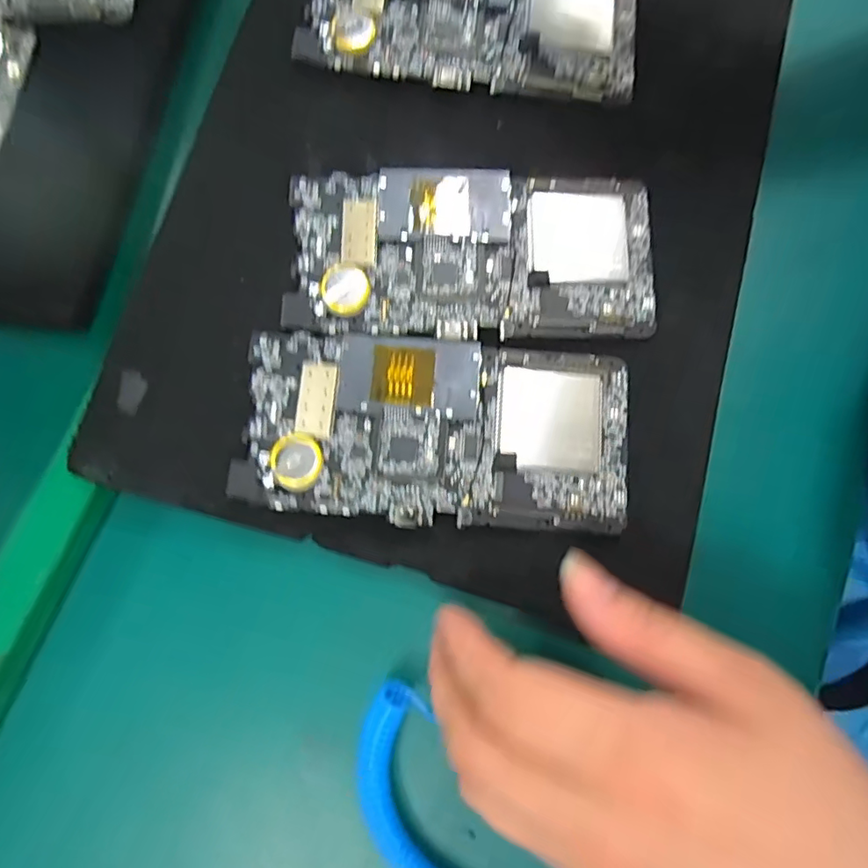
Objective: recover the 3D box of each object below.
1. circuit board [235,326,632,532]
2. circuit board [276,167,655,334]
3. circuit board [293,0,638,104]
[{"bbox_3d":[0.001,-0.002,0.224,0.152,0.004,0.073,5,79,1],"label":"circuit board"},{"bbox_3d":[0.017,-0.078,0.239,0.153,0.008,0.073,-2,77,3],"label":"circuit board"},{"bbox_3d":[0.018,-0.195,0.260,0.152,0.012,0.074,6,77,5],"label":"circuit board"}]

